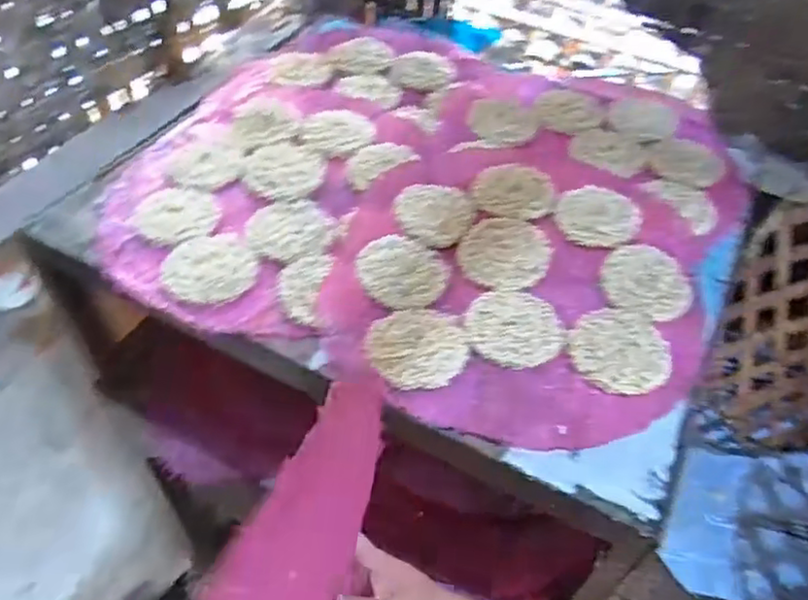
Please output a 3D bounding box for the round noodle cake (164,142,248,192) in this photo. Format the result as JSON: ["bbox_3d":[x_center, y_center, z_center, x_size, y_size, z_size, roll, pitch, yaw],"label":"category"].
[{"bbox_3d":[-0.200,-0.138,0.667,0.079,0.006,0.080,-3,45,3],"label":"round noodle cake"}]

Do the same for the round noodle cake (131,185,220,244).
[{"bbox_3d":[-0.217,-0.082,0.614,0.073,0.011,0.081,-28,49,-22],"label":"round noodle cake"}]

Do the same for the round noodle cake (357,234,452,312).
[{"bbox_3d":[0.000,-0.029,0.573,0.075,0.011,0.081,-3,45,3],"label":"round noodle cake"}]

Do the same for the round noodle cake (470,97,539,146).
[{"bbox_3d":[0.115,-0.205,0.739,0.078,0.015,0.080,1,45,6],"label":"round noodle cake"}]

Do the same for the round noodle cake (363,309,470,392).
[{"bbox_3d":[0.010,0.035,0.521,0.078,0.007,0.074,-3,45,3],"label":"round noodle cake"}]

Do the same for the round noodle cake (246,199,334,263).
[{"bbox_3d":[-0.107,-0.066,0.605,0.075,0.011,0.080,-3,45,3],"label":"round noodle cake"}]

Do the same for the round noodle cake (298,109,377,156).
[{"bbox_3d":[-0.074,-0.182,0.696,0.079,0.009,0.078,-3,45,3],"label":"round noodle cake"}]

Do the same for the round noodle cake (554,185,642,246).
[{"bbox_3d":[0.187,-0.083,0.621,0.075,0.023,0.078,21,50,24],"label":"round noodle cake"}]

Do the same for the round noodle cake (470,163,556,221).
[{"bbox_3d":[0.108,-0.105,0.634,0.077,0.023,0.066,-2,45,3],"label":"round noodle cake"}]

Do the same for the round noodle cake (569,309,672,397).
[{"bbox_3d":[0.176,0.038,0.527,0.077,0.007,0.080,-3,45,3],"label":"round noodle cake"}]

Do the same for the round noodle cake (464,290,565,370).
[{"bbox_3d":[0.091,0.021,0.540,0.078,0.011,0.079,-3,45,3],"label":"round noodle cake"}]

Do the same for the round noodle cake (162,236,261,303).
[{"bbox_3d":[-0.170,-0.029,0.562,0.075,0.011,0.078,-3,45,3],"label":"round noodle cake"}]

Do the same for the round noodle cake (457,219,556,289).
[{"bbox_3d":[0.092,-0.044,0.592,0.081,0.006,0.078,-3,61,6],"label":"round noodle cake"}]

